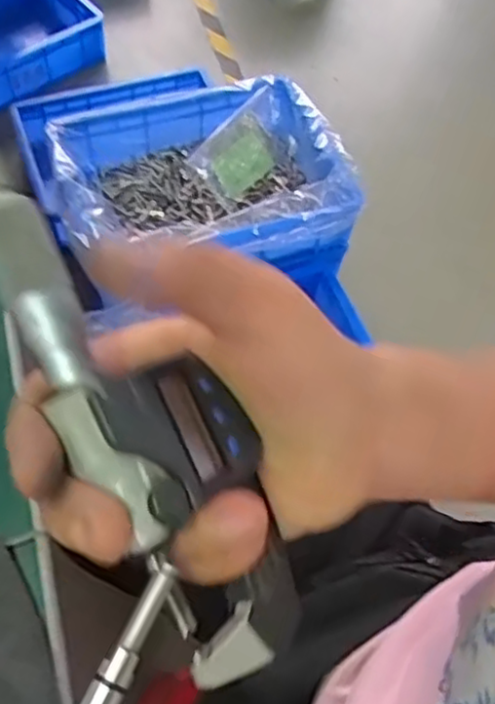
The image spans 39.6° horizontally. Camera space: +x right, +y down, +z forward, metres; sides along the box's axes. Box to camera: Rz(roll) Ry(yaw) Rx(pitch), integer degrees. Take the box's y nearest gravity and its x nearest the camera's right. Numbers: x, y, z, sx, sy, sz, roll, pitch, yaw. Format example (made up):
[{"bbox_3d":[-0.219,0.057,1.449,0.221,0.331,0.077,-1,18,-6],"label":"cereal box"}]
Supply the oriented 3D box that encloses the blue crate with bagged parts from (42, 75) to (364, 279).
[{"bbox_3d":[-0.072,-0.254,1.069,0.414,0.140,0.312,-17,63,-13],"label":"blue crate with bagged parts"}]

